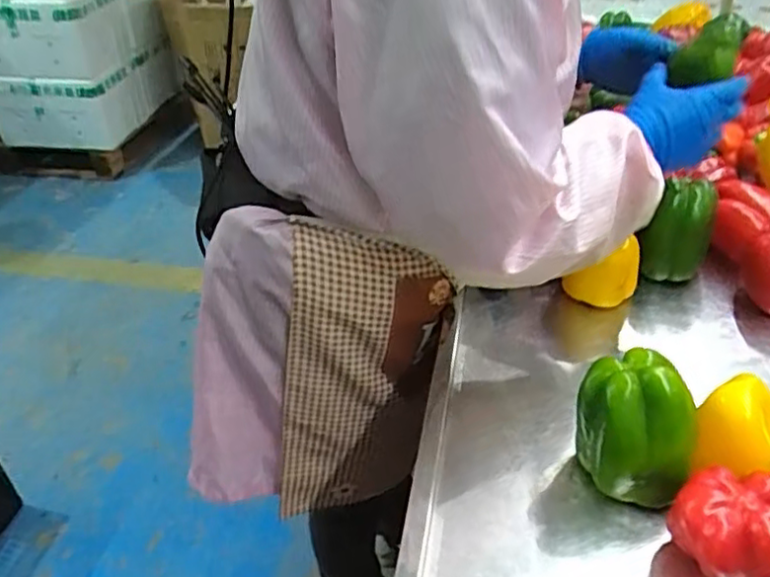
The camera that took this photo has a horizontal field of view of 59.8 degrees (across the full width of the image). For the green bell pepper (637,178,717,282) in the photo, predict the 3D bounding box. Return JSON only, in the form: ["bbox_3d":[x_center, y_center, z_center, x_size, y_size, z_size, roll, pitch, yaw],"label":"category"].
[{"bbox_3d":[0.365,-0.073,0.841,0.080,0.115,0.087,10,38,20],"label":"green bell pepper"}]

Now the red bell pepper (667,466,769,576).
[{"bbox_3d":[0.264,0.189,0.508,0.089,0.080,0.064,3,36,11],"label":"red bell pepper"}]

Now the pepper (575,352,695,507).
[{"bbox_3d":[0.210,0.120,0.566,0.090,0.116,0.079,5,37,13],"label":"pepper"}]

